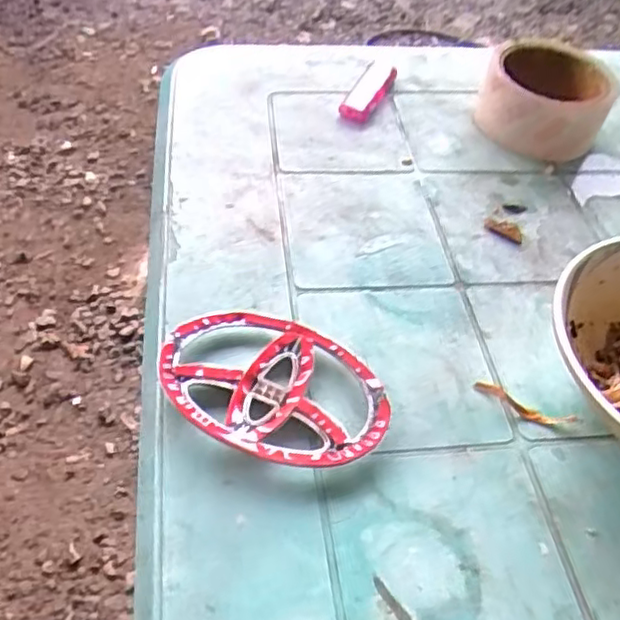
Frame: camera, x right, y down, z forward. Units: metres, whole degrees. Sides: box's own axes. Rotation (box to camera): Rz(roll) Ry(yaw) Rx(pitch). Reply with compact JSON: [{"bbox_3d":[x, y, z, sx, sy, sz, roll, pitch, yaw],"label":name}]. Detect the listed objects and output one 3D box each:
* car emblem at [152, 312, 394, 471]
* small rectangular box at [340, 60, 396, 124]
[{"bbox_3d":[-0.018,0.039,0.332,0.115,0.014,0.081,16,49,7],"label":"car emblem"},{"bbox_3d":[0.046,-0.172,0.516,0.024,0.009,0.084,21,49,11],"label":"small rectangular box"}]

